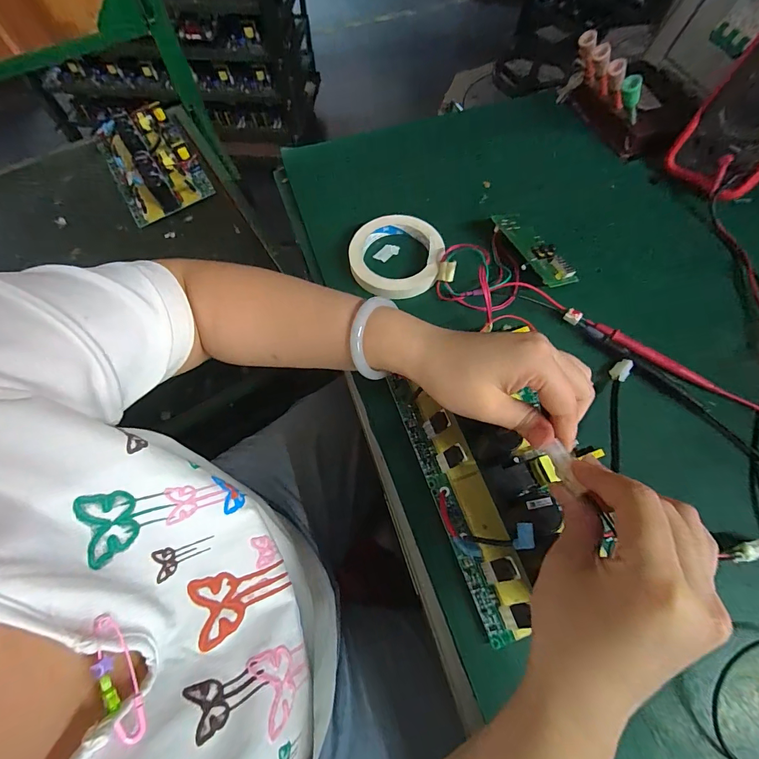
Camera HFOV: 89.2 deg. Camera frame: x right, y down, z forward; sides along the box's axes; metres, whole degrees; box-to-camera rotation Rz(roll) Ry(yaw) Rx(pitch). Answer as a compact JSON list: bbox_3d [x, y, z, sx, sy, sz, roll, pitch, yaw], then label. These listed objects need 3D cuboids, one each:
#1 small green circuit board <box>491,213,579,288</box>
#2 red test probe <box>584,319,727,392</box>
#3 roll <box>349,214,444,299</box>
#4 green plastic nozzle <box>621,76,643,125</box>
[{"bbox_3d":[0.166,-0.140,0.415,0.040,0.018,0.103,-30,68,-12],"label":"small green circuit board"},{"bbox_3d":[0.262,-0.022,0.371,0.132,0.010,0.013,31,70,14],"label":"red test probe"},{"bbox_3d":[0.017,-0.133,0.420,0.098,0.018,0.104,0,66,1],"label":"roll"},{"bbox_3d":[0.296,-0.322,0.451,0.018,0.072,0.020,-41,66,25],"label":"green plastic nozzle"}]

